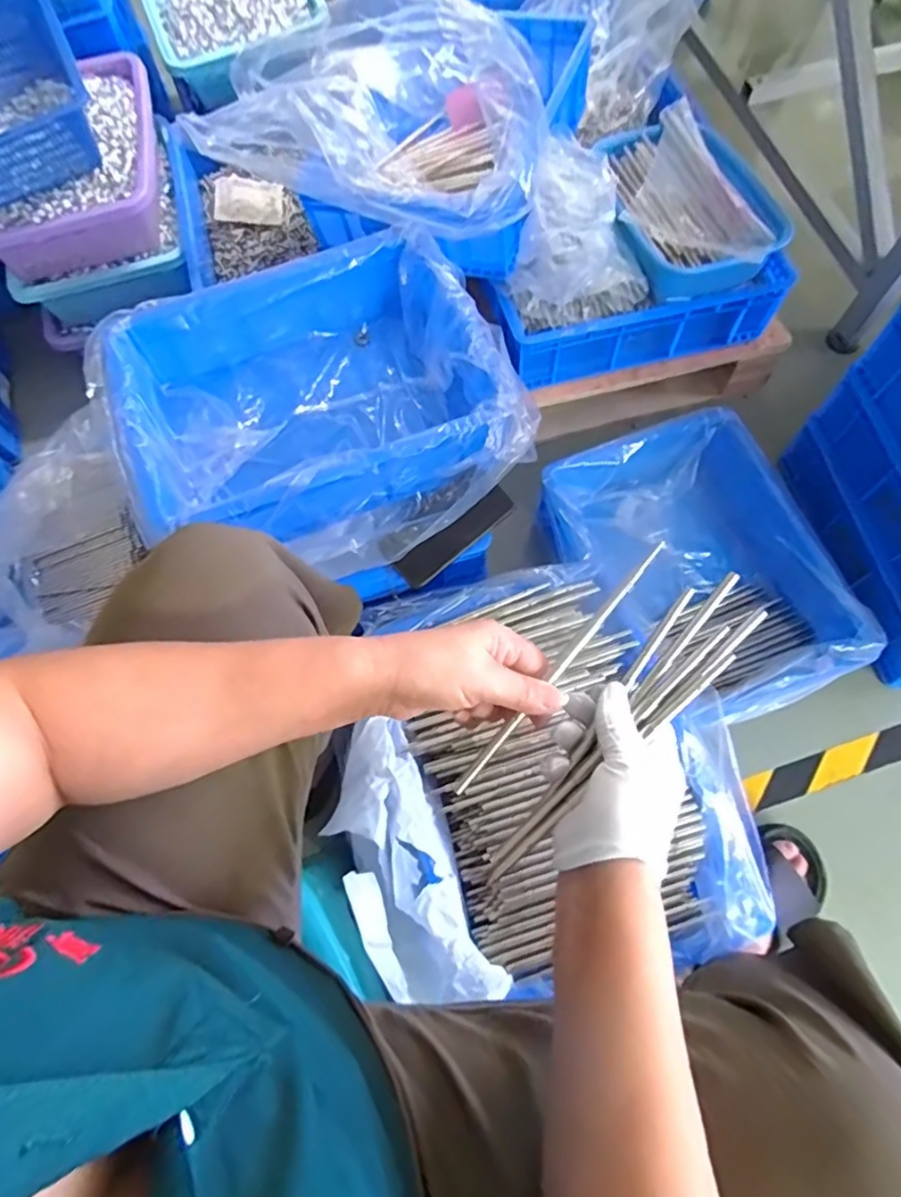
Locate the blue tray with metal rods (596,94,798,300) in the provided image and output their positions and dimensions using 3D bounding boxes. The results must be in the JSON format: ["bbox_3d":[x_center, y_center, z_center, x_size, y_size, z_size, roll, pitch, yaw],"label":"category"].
[{"bbox_3d":[0.316,-0.558,0.861,0.198,0.075,0.305,-23,70,-6],"label":"blue tray with metal rods"}]

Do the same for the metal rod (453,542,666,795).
[{"bbox_3d":[0.072,0.047,0.404,0.008,0.006,0.208,40,90,15],"label":"metal rod"}]

